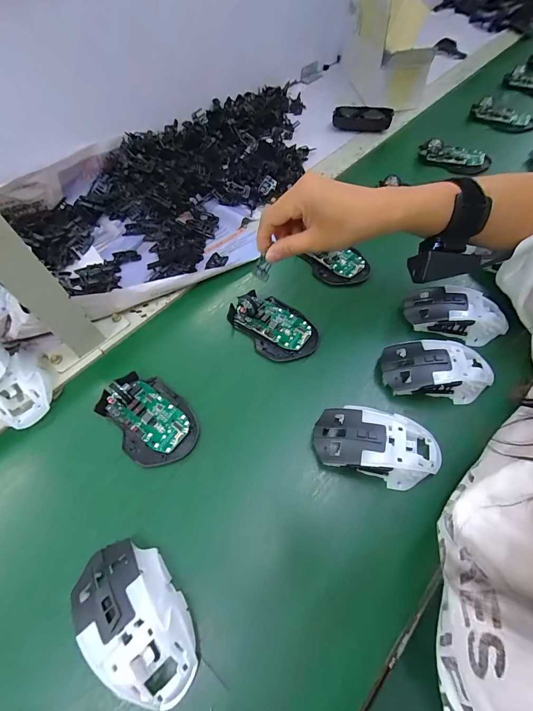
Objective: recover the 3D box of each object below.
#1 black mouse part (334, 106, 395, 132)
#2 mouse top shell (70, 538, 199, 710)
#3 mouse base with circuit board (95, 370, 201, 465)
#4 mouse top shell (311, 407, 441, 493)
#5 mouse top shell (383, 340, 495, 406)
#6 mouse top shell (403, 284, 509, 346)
[{"bbox_3d":[0.186,-0.461,0.629,0.109,0.027,0.041,12,63,9],"label":"black mouse part"},{"bbox_3d":[-0.099,0.197,0.243,0.062,0.036,0.118,-39,68,-17],"label":"mouse top shell"},{"bbox_3d":[-0.123,0.060,0.334,0.110,0.032,0.071,40,71,21],"label":"mouse base with circuit board"},{"bbox_3d":[0.103,0.083,0.302,0.115,0.036,0.064,10,63,6],"label":"mouse top shell"},{"bbox_3d":[0.180,0.013,0.338,0.110,0.033,0.056,3,62,5],"label":"mouse top shell"},{"bbox_3d":[0.220,-0.050,0.376,0.111,0.033,0.053,12,63,10],"label":"mouse top shell"}]

